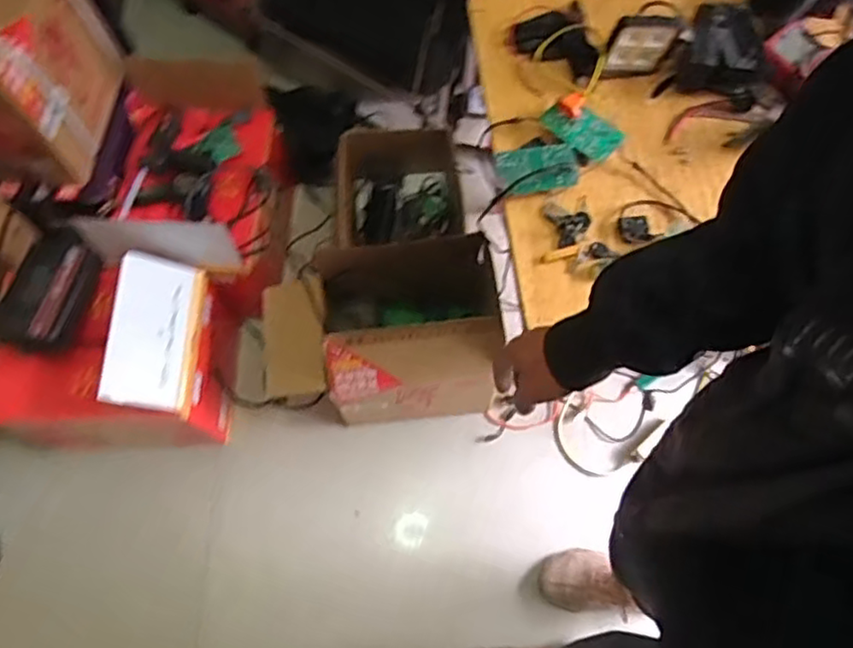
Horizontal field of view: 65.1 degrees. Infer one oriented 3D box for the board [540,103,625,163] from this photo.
[{"bbox_3d":[0.248,-0.311,1.060,0.121,0.013,0.071,42,79,13],"label":"board"}]

